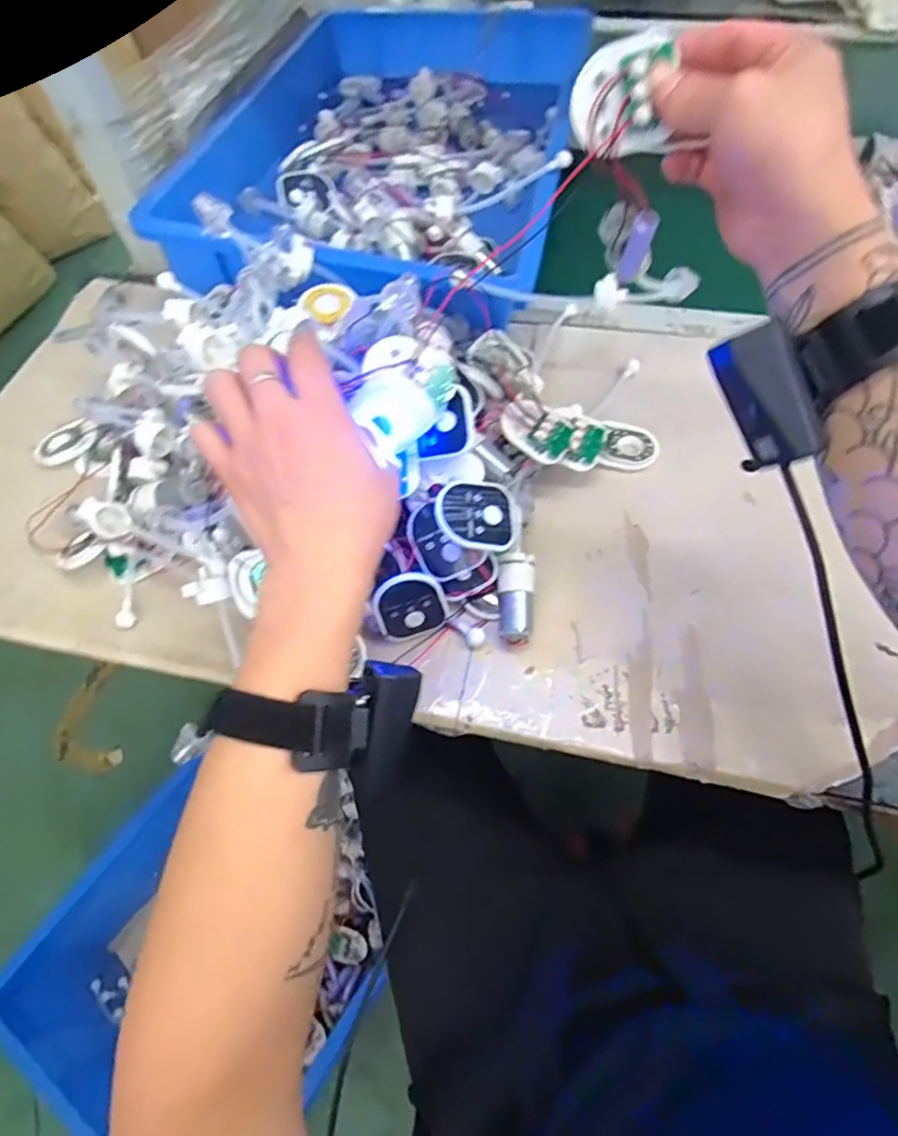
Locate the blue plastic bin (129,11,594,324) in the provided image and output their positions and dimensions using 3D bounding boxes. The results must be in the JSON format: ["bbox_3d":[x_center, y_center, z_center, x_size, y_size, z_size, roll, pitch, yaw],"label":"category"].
[{"bbox_3d":[-0.059,-0.490,0.680,0.347,0.122,0.608,8,61,8],"label":"blue plastic bin"}]

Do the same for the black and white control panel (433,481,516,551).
[{"bbox_3d":[0.018,-0.038,0.408,0.057,0.007,0.050,7,67,-21],"label":"black and white control panel"}]

